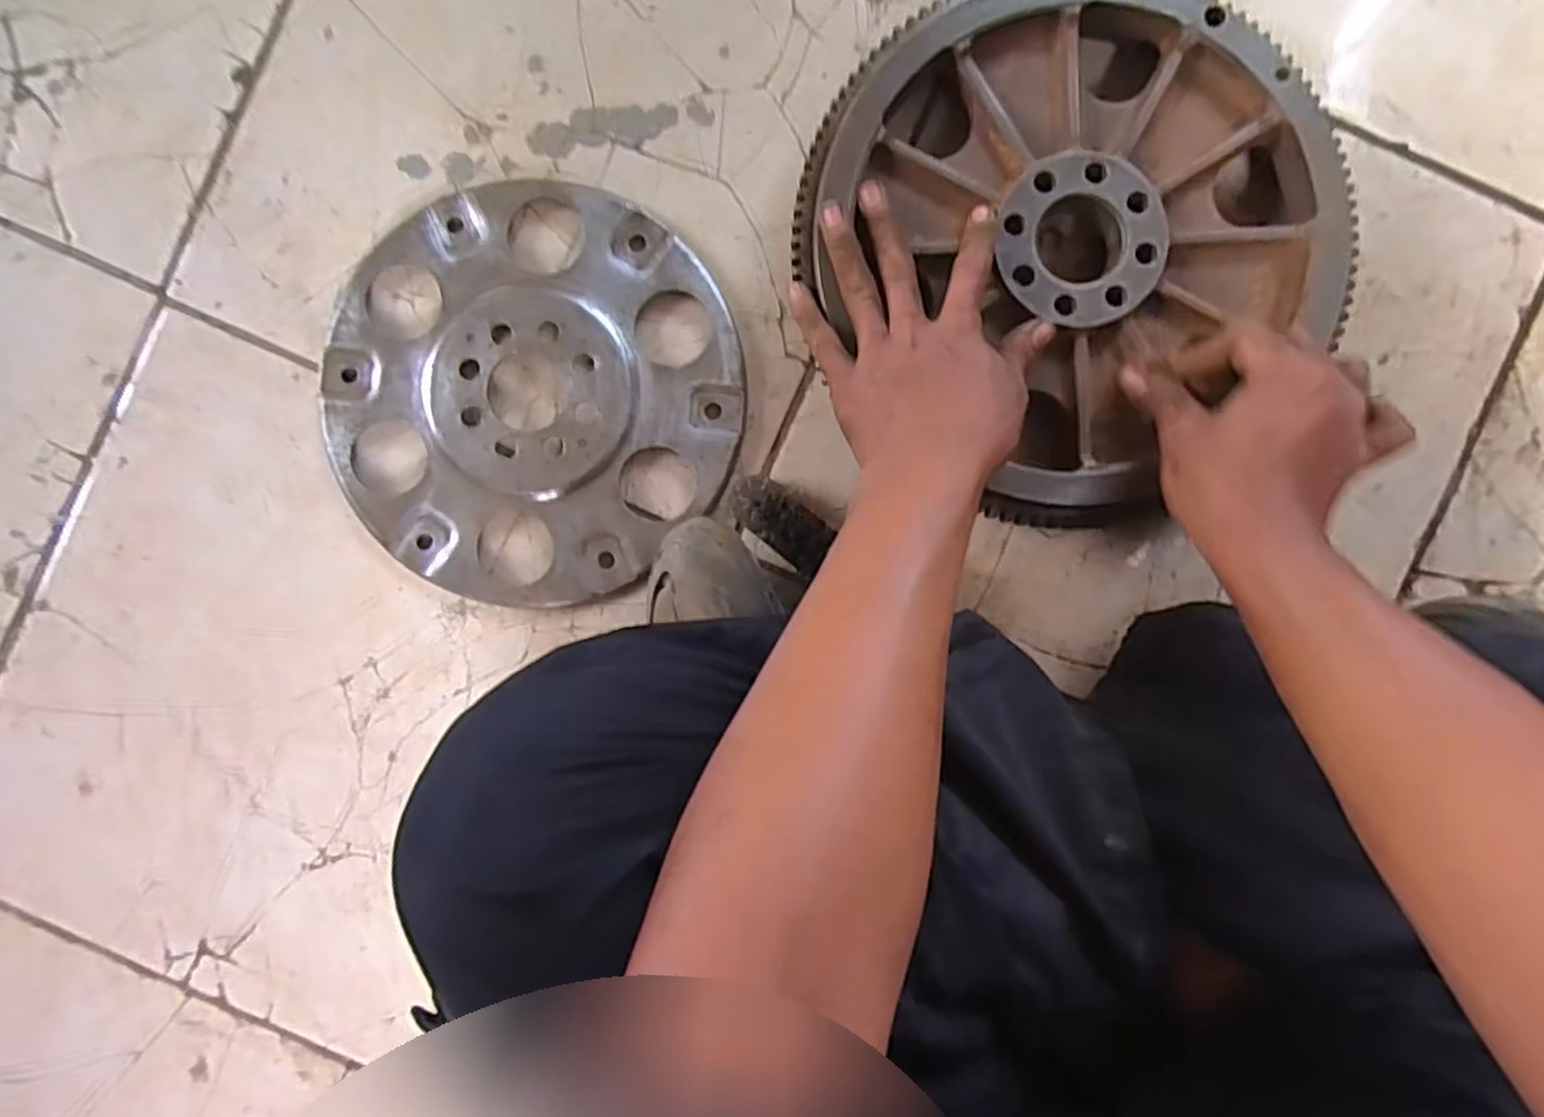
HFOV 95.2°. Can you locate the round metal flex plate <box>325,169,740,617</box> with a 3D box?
[{"bbox_3d":[-0.154,-0.108,0.452,0.258,0.019,0.262,0,91,0],"label":"round metal flex plate"}]

